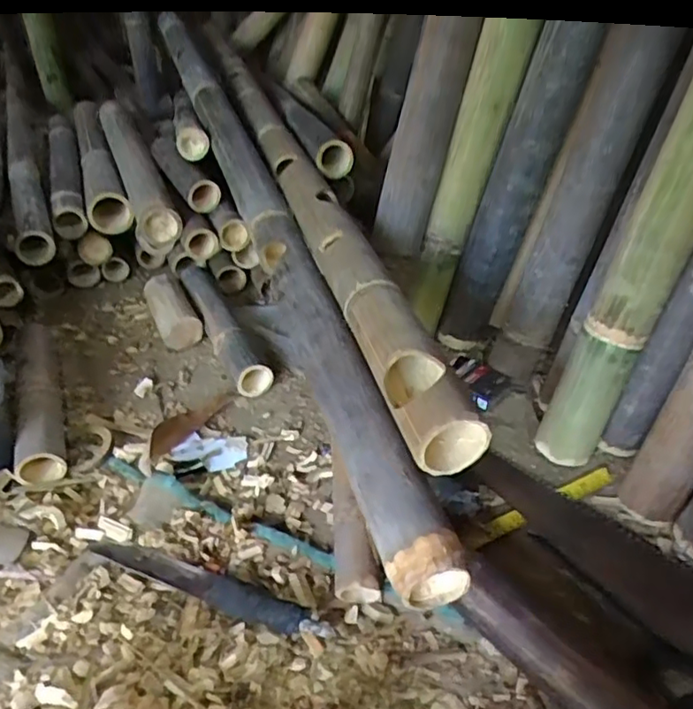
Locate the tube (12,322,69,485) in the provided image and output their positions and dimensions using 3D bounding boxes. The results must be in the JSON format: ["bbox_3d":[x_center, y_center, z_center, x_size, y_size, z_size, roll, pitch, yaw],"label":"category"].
[{"bbox_3d":[-0.411,0.053,0.832,0.056,0.053,0.307,-14,39,-18],"label":"tube"}]

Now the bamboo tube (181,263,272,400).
[{"bbox_3d":[-0.194,-0.046,0.966,0.057,0.053,0.320,-17,40,-22],"label":"bamboo tube"}]

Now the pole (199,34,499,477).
[{"bbox_3d":[-0.087,-0.287,0.934,0.057,0.055,1.218,-9,38,-13],"label":"pole"}]

